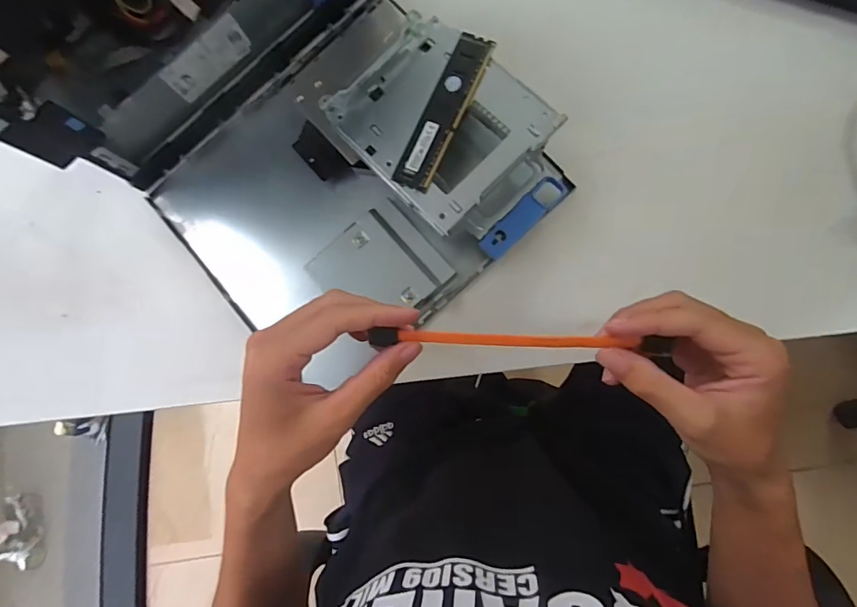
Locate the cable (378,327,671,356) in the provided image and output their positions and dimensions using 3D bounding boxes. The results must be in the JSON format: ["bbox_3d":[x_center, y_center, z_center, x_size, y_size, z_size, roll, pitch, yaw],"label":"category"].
[{"bbox_3d":[0.056,0.024,0.276,0.180,0.008,0.010,1,83,3],"label":"cable"}]

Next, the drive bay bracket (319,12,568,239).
[{"bbox_3d":[0.012,-0.143,0.373,0.129,0.046,0.164,-45,80,0],"label":"drive bay bracket"}]

